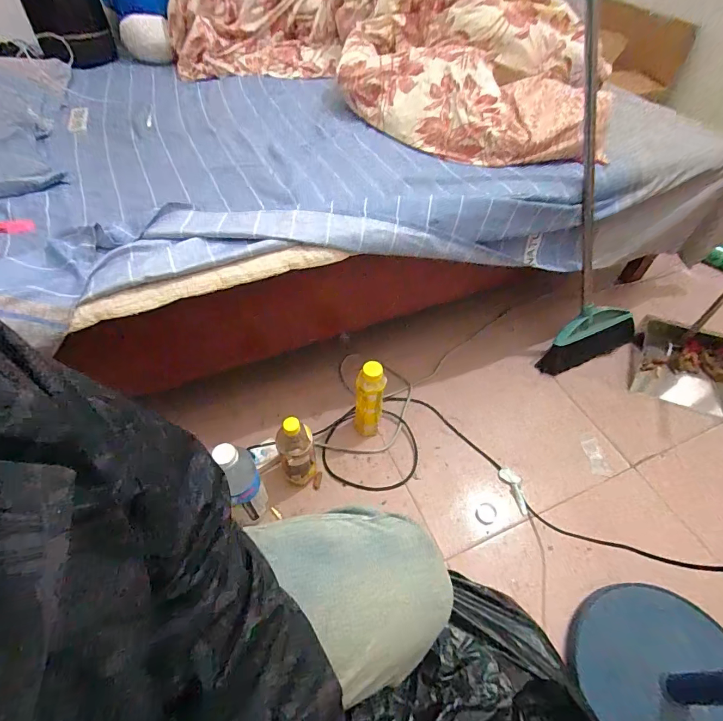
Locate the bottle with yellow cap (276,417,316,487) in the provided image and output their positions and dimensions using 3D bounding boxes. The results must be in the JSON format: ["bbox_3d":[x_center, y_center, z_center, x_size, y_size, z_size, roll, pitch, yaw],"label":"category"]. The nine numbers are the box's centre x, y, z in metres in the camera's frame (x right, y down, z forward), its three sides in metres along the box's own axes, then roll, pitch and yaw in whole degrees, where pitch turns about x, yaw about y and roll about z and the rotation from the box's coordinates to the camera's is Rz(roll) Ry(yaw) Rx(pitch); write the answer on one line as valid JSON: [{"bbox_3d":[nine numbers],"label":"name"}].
[{"bbox_3d":[-0.128,0.189,0.809,0.072,0.191,0.063,-15,54,-13],"label":"bottle with yellow cap"}]

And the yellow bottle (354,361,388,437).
[{"bbox_3d":[0.015,0.098,0.881,0.062,0.223,0.063,3,52,1],"label":"yellow bottle"}]

